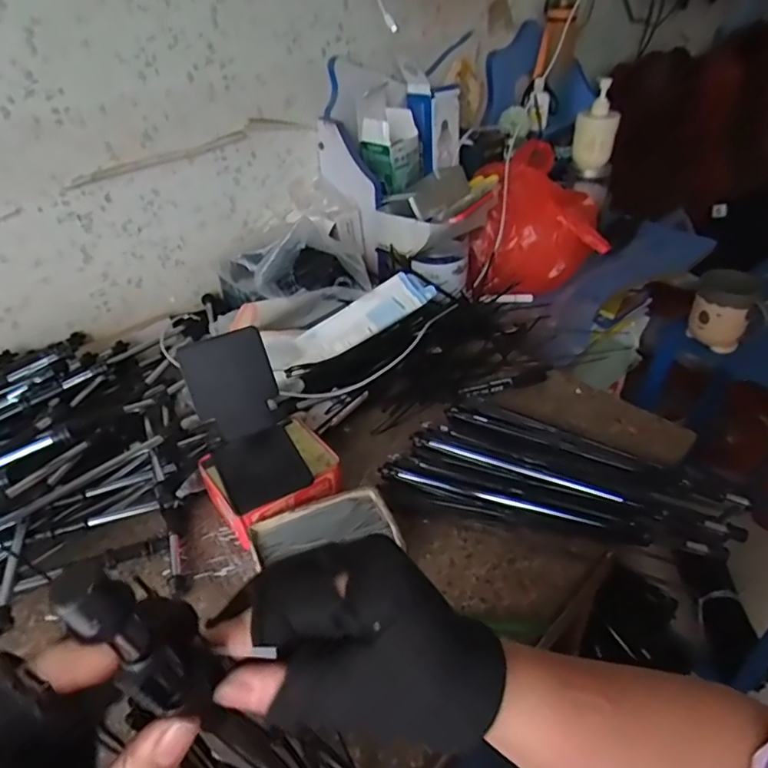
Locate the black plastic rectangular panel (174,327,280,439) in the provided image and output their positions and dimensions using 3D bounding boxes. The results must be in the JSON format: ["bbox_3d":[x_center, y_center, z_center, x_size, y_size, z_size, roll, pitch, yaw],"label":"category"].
[{"bbox_3d":[-0.140,0.001,0.523,0.077,0.097,0.013,-22,17,-25],"label":"black plastic rectangular panel"}]

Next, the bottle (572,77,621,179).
[{"bbox_3d":[0.394,-0.471,1.031,0.073,0.151,0.053,9,40,14],"label":"bottle"}]

